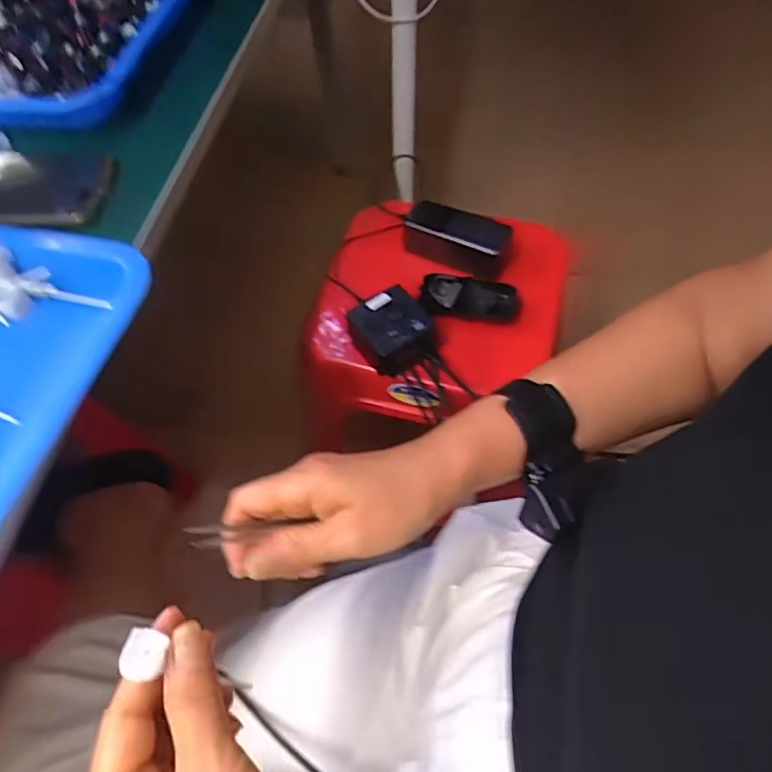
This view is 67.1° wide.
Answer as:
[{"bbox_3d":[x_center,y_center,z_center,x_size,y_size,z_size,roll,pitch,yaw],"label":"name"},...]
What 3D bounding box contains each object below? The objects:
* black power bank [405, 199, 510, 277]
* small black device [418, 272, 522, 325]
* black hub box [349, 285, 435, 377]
[{"bbox_3d":[0.087,-0.172,0.692,0.124,0.056,0.049,22,59,17],"label":"black power bank"},{"bbox_3d":[0.095,-0.100,0.665,0.111,0.027,0.045,7,56,8],"label":"small black device"},{"bbox_3d":[0.006,-0.059,0.633,0.082,0.046,0.076,-28,59,-15],"label":"black hub box"}]

